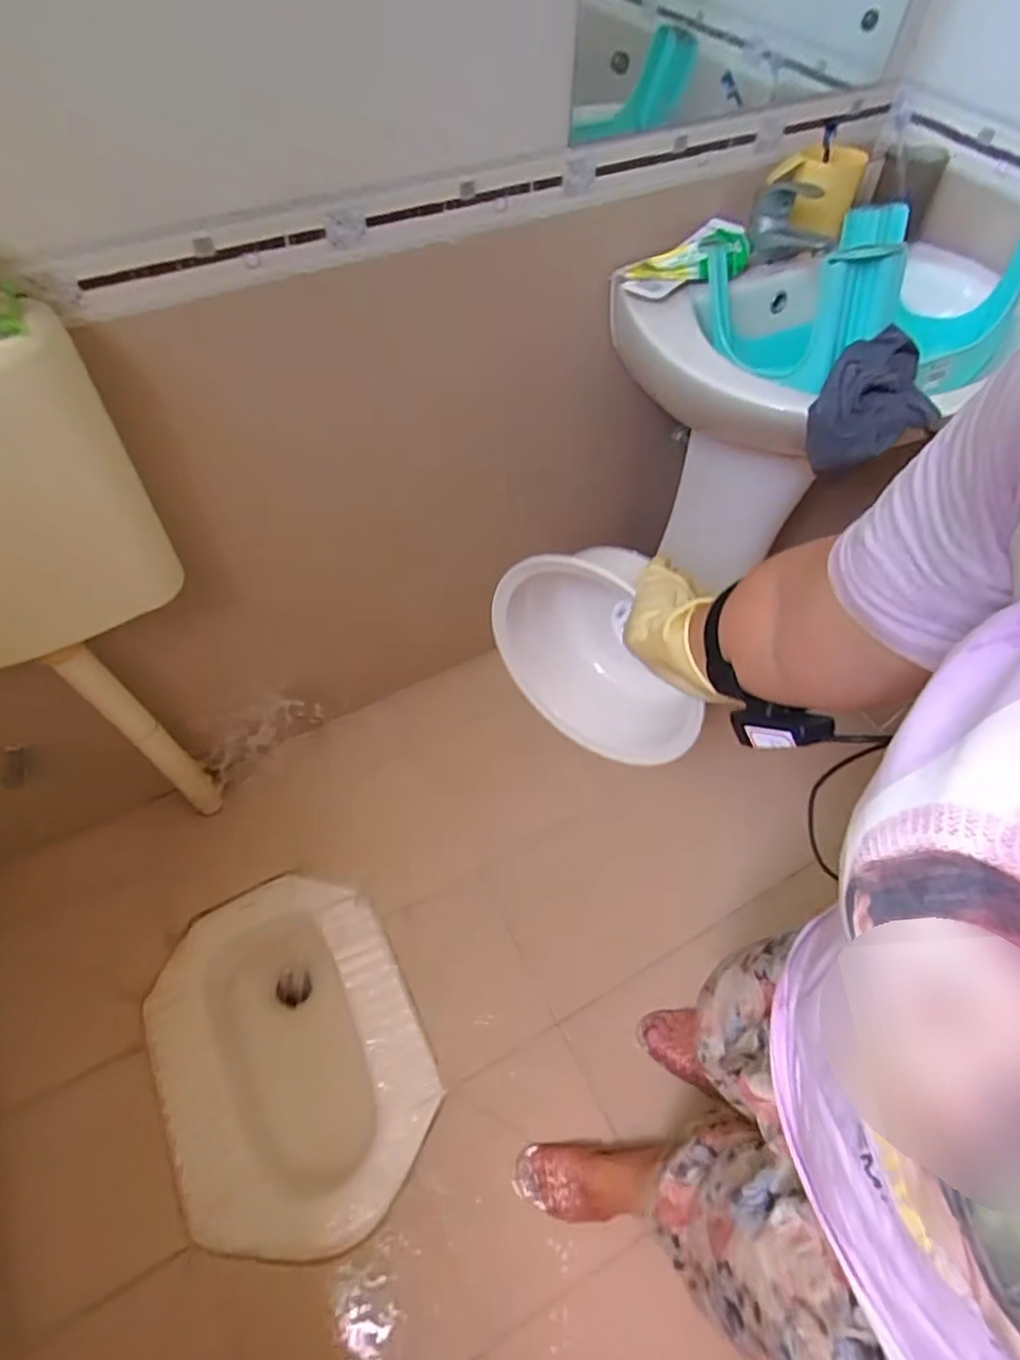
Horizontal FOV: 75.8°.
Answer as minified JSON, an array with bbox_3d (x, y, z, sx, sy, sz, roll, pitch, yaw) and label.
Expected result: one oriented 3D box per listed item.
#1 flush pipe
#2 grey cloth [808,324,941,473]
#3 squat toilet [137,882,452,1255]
[{"bbox_3d":[-0.588,0.098,1.078,0.061,0.516,0.059,38,64,17],"label":"flush pipe"},{"bbox_3d":[0.393,-0.295,0.700,0.117,0.085,0.155,30,62,13],"label":"grey cloth"},{"bbox_3d":[-0.379,0.669,1.193,0.418,0.231,0.561,-26,64,-18],"label":"squat toilet"}]

